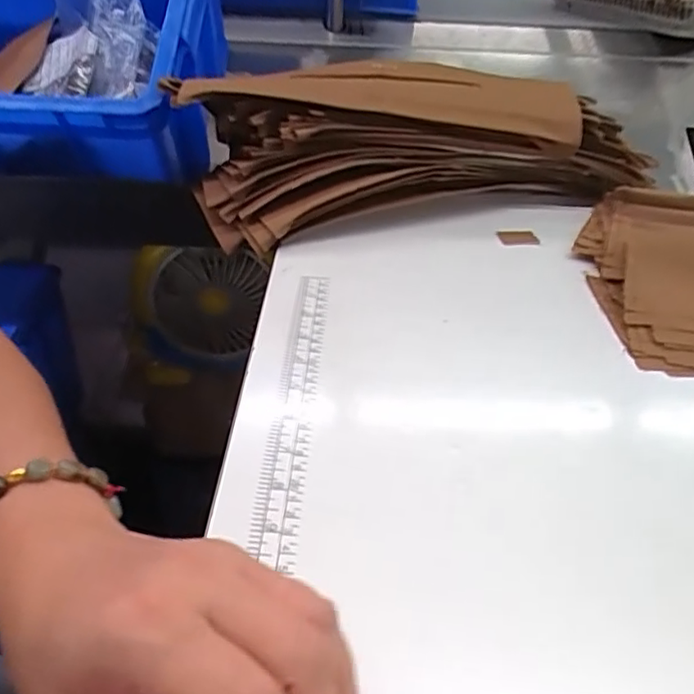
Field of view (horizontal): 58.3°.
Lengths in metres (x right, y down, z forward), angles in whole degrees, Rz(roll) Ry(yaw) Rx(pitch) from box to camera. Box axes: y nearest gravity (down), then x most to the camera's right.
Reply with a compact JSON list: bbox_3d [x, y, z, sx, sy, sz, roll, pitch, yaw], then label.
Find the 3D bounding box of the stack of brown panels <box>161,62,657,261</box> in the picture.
[{"bbox_3d":[0.066,-0.193,0.575,0.396,0.083,0.215,-18,42,-22],"label":"stack of brown panels"}]

